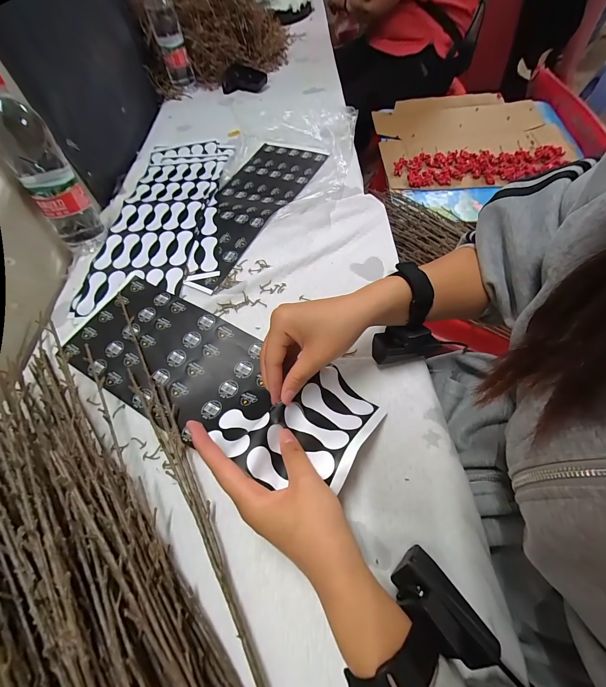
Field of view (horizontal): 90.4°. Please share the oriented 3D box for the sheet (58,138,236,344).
[{"bbox_3d":[-0.252,-0.234,0.524,0.220,0.008,0.467,-5,60,1],"label":"sheet"}]

